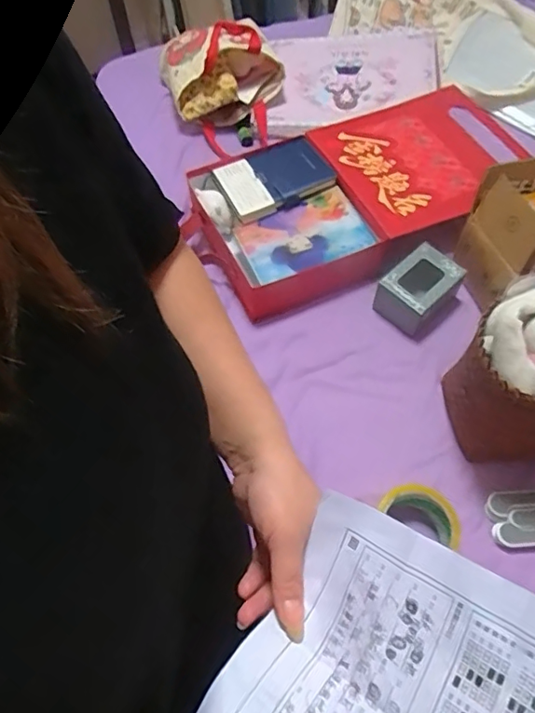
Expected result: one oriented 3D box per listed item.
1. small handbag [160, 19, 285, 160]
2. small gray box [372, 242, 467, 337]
[{"bbox_3d":[-0.085,-0.545,1.030,0.206,0.140,0.243,-23,61,-11],"label":"small handbag"},{"bbox_3d":[0.228,-0.099,0.808,0.085,0.076,0.119,39,68,22],"label":"small gray box"}]

